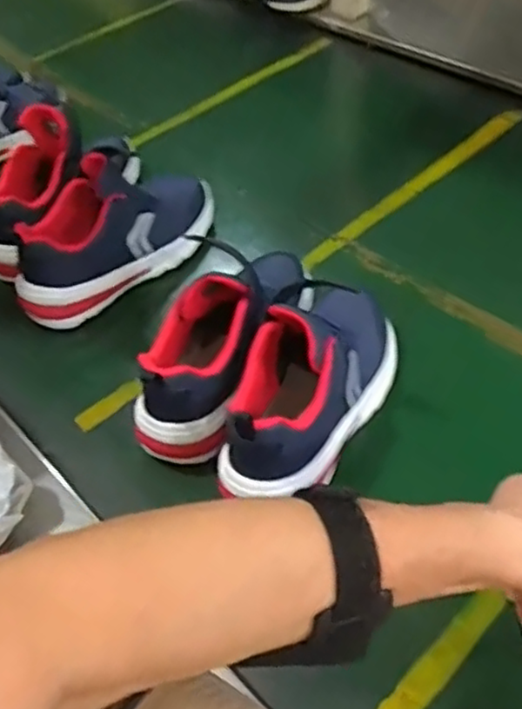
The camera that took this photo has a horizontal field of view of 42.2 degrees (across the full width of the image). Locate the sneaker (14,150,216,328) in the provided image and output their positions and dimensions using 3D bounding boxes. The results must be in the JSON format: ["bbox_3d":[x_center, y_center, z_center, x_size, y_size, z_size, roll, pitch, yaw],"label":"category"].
[{"bbox_3d":[-0.152,-0.139,0.712,0.246,0.122,0.087,-38,55,-24],"label":"sneaker"}]

